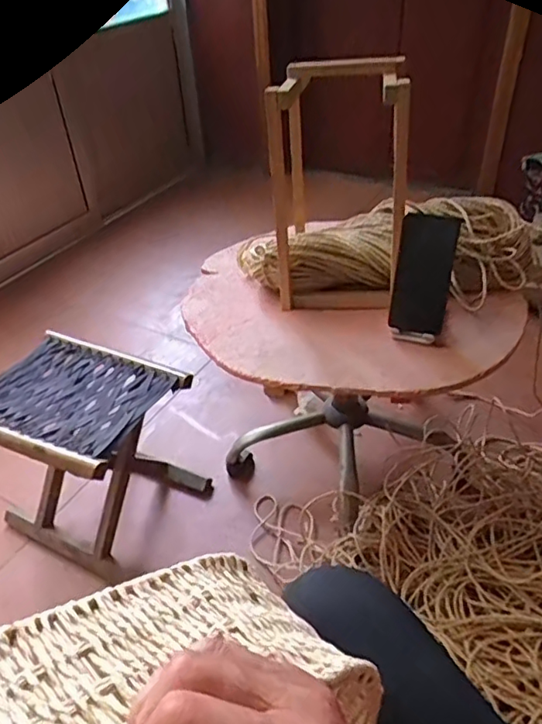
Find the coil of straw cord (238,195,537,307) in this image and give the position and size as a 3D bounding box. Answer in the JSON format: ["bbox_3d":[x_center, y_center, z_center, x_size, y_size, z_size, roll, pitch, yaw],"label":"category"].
[{"bbox_3d":[0.176,-0.179,0.907,0.474,0.121,0.154,6,40,11],"label":"coil of straw cord"}]

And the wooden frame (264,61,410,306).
[{"bbox_3d":[0.101,-0.265,0.850,0.183,0.331,0.198,3,40,8],"label":"wooden frame"}]

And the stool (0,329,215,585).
[{"bbox_3d":[-0.325,0.169,1.019,0.304,0.306,0.256,17,44,23],"label":"stool"}]

